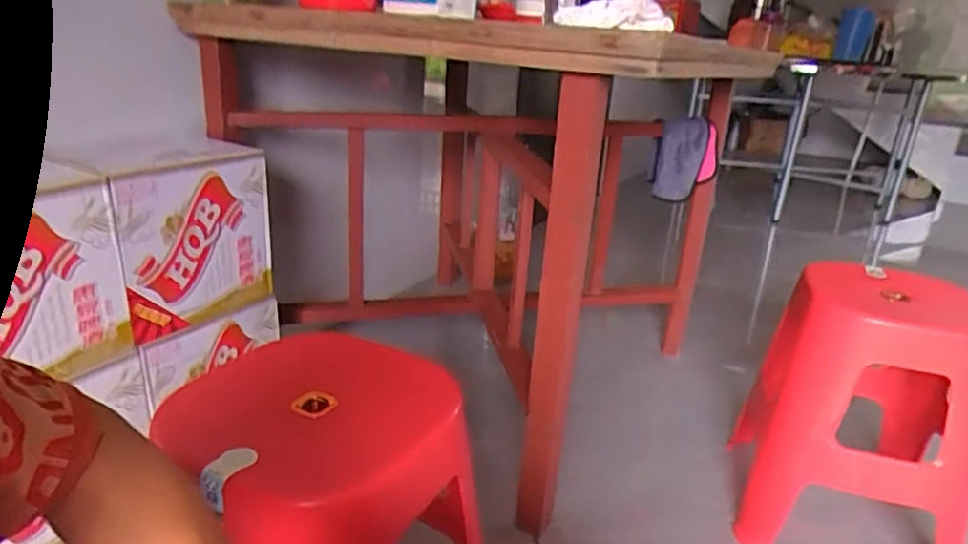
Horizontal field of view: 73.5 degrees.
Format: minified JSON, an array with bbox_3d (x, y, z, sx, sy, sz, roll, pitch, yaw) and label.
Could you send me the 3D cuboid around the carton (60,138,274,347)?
[{"bbox_3d":[-0.575,-0.076,1.206,0.178,0.291,0.304,16,25,29],"label":"carton"}]

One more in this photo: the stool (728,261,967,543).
[{"bbox_3d":[0.668,0.260,1.167,0.318,0.467,0.318,9,22,14],"label":"stool"}]

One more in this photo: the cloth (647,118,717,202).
[{"bbox_3d":[0.499,-0.274,1.626,0.157,0.266,0.069,19,57,19],"label":"cloth"}]

